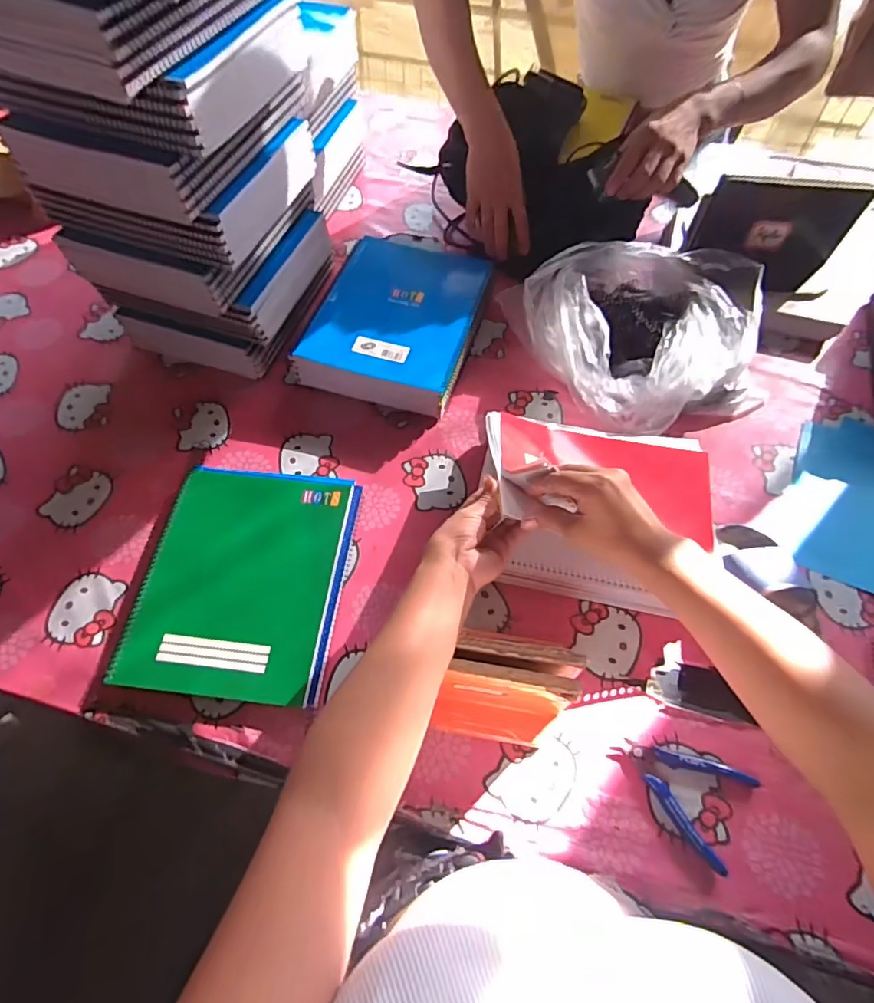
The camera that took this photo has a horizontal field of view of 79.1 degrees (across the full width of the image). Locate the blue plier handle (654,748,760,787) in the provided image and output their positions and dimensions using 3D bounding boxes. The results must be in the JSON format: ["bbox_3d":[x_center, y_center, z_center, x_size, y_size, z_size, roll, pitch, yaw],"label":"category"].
[{"bbox_3d":[0.250,0.248,0.489,0.094,0.011,0.014,15,61,8],"label":"blue plier handle"}]

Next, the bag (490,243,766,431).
[{"bbox_3d":[0.283,-0.233,0.717,0.288,0.092,0.290,-21,63,-12],"label":"bag"}]

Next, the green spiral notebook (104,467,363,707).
[{"bbox_3d":[-0.209,0.080,0.584,0.209,0.023,0.257,6,61,3],"label":"green spiral notebook"}]

